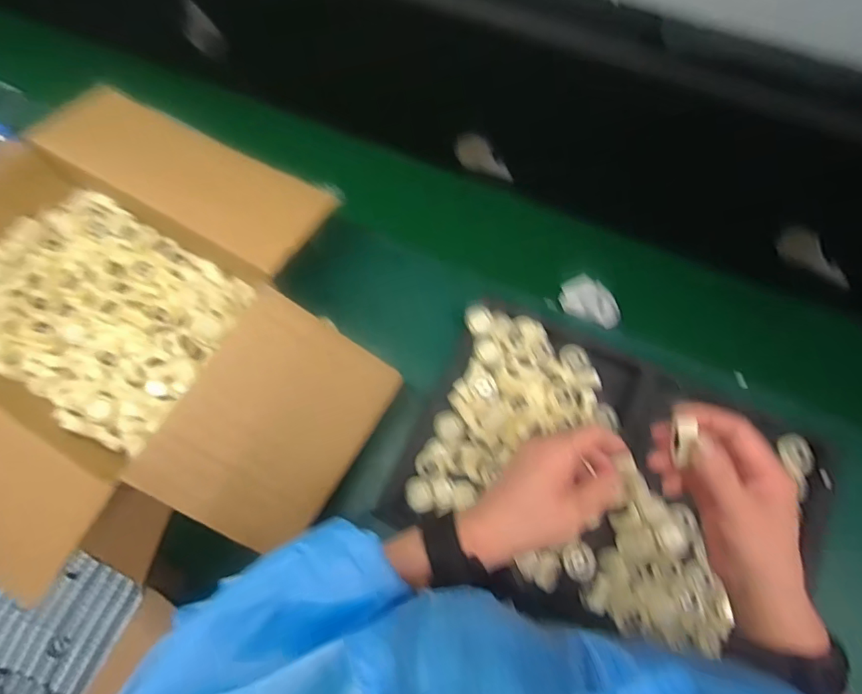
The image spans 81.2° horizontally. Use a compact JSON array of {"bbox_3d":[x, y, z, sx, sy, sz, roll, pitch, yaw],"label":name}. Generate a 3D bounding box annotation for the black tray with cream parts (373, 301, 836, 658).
[{"bbox_3d":[0.185,0.135,0.522,0.399,0.051,0.282,25,73,8],"label":"black tray with cream parts"}]

